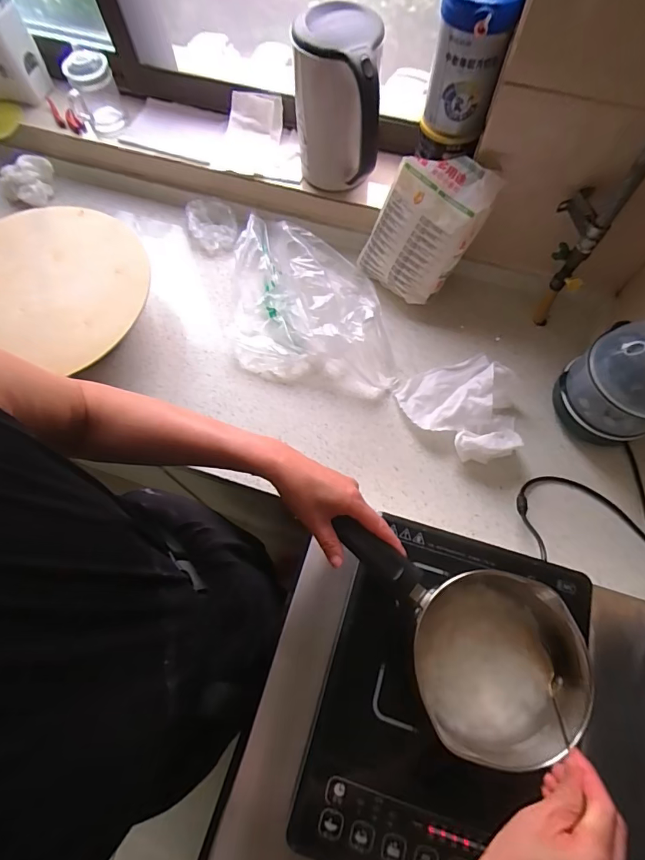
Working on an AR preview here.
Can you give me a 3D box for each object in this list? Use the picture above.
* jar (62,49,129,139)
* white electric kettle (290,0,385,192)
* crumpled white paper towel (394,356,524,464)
[{"bbox_3d":[-0.438,-0.662,0.861,0.080,0.105,0.080,-1,69,2],"label":"jar"},{"bbox_3d":[0.024,-0.531,0.739,0.127,0.230,0.143,-4,69,1],"label":"white electric kettle"},{"bbox_3d":[0.238,-0.040,0.737,0.186,0.065,0.181,-14,69,-3],"label":"crumpled white paper towel"}]

